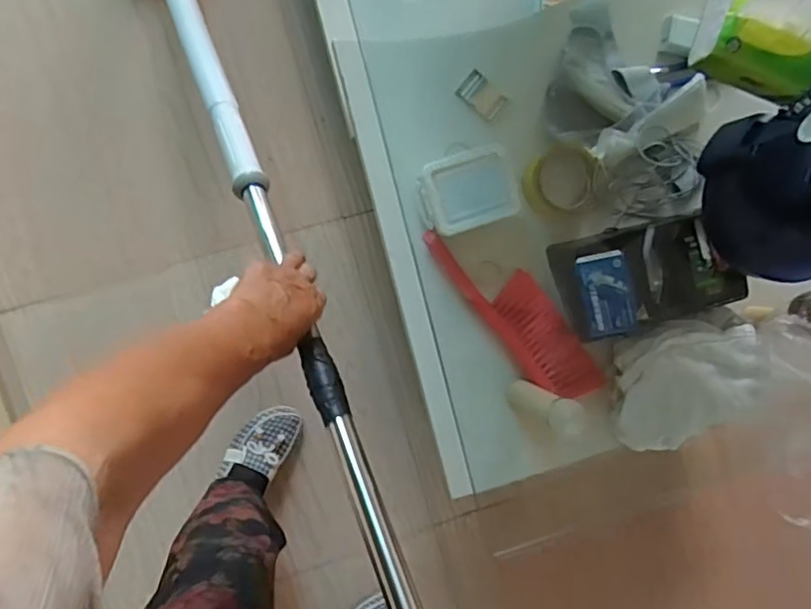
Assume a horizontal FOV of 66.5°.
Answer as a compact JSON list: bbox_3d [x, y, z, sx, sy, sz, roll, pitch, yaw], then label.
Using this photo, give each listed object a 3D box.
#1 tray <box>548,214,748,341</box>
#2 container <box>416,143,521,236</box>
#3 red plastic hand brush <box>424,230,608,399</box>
[{"bbox_3d":[0.339,-0.044,0.879,0.239,0.085,0.153,-18,97,-7],"label":"tray"},{"bbox_3d":[0.080,-0.149,0.827,0.124,0.070,0.099,-18,97,-7],"label":"container"},{"bbox_3d":[0.159,0.011,0.862,0.096,0.029,0.314,-37,99,-4],"label":"red plastic hand brush"}]

